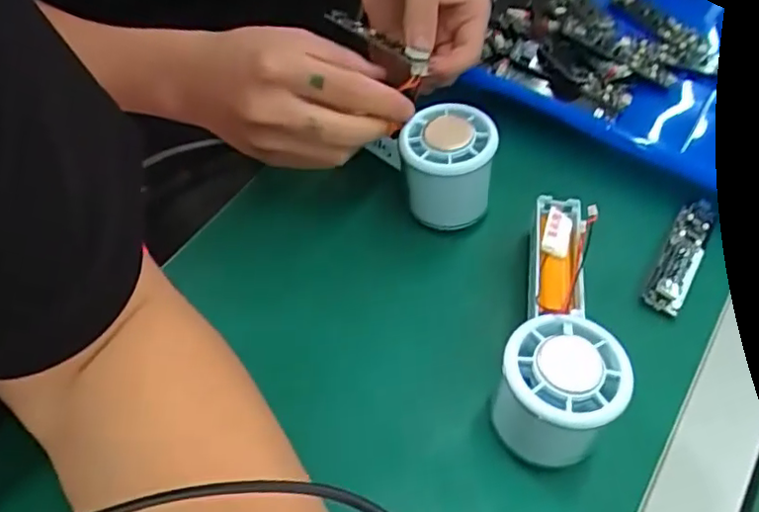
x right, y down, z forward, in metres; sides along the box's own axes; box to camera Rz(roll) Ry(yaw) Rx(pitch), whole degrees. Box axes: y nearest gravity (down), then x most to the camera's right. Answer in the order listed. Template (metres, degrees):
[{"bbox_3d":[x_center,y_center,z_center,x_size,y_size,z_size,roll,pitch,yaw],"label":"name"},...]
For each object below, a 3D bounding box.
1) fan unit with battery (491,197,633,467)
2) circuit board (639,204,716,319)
[{"bbox_3d":[0.098,0.032,0.326,0.056,0.055,0.160,18,57,7],"label":"fan unit with battery"},{"bbox_3d":[0.188,-0.001,0.380,0.023,0.006,0.091,29,59,14],"label":"circuit board"}]

